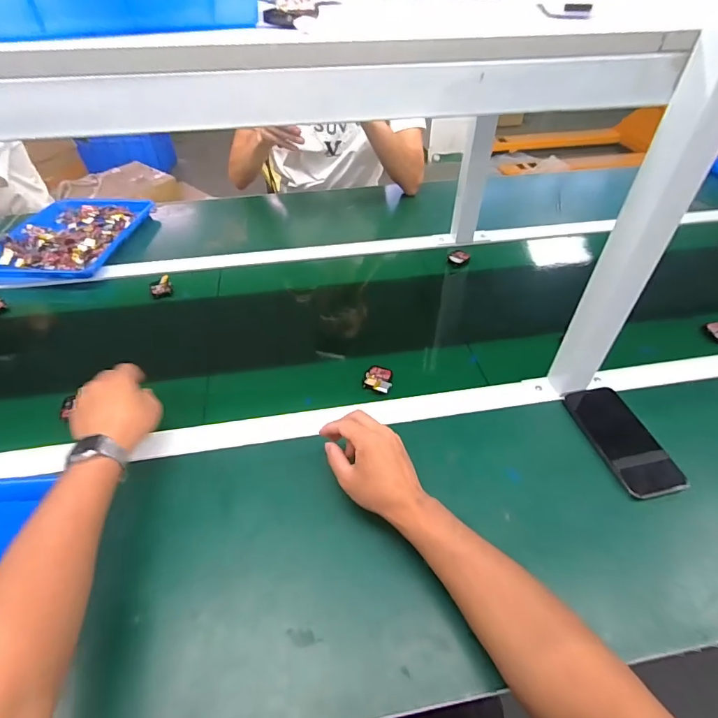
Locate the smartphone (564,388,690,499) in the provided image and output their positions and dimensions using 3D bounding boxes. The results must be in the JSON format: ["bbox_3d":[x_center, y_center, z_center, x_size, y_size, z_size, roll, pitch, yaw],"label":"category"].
[{"bbox_3d":[0.342,0.101,0.556,0.070,0.011,0.162,-17,45,-1],"label":"smartphone"}]

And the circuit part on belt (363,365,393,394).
[{"bbox_3d":[0.030,0.029,0.637,0.041,0.010,0.052,11,46,10],"label":"circuit part on belt"}]

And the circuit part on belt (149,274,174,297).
[{"bbox_3d":[-0.371,-0.135,0.801,0.039,0.030,0.028,-20,49,-19],"label":"circuit part on belt"}]

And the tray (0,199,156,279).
[{"bbox_3d":[-0.625,-0.276,0.930,0.256,0.030,0.320,1,45,0],"label":"tray"}]

